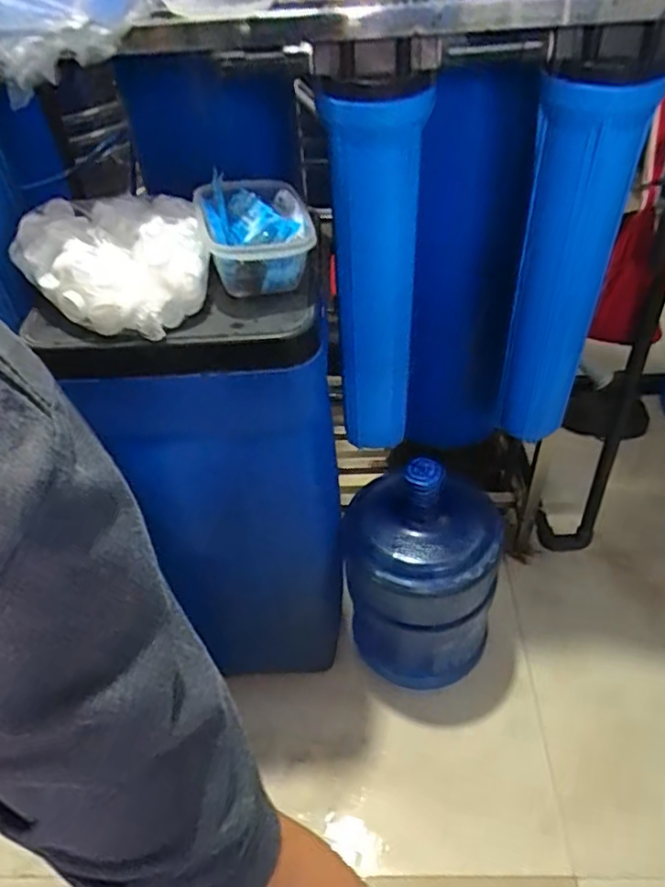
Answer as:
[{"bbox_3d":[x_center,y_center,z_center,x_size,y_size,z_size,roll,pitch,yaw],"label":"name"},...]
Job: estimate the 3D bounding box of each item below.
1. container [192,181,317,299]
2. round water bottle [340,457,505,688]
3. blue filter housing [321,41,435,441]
[{"bbox_3d":[-0.087,-0.234,0.722,0.116,0.087,0.162,-15,46,-9],"label":"container"},{"bbox_3d":[0.151,0.220,1.080,0.232,0.448,0.225,-3,45,3],"label":"round water bottle"},{"bbox_3d":[0.057,-0.195,0.825,0.147,0.542,0.125,-2,45,4],"label":"blue filter housing"}]

